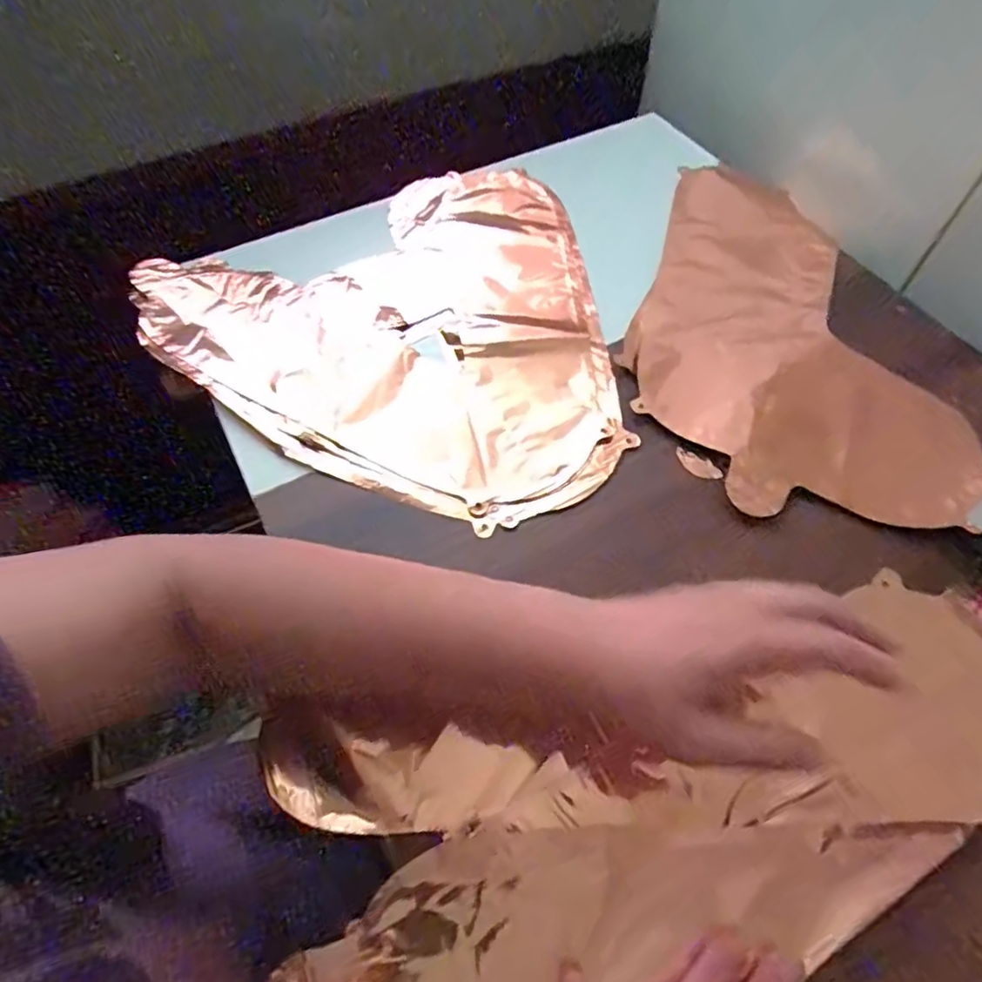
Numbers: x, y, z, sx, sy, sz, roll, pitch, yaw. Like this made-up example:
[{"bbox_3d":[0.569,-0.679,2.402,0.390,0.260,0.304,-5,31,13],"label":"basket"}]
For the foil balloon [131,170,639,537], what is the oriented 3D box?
[{"bbox_3d":[-0.051,-0.133,0.500,0.378,0.014,0.370,0,58,0],"label":"foil balloon"}]

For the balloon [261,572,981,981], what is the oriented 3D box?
[{"bbox_3d":[0.103,0.167,0.315,0.421,0.013,0.192,-15,59,-9],"label":"balloon"}]

